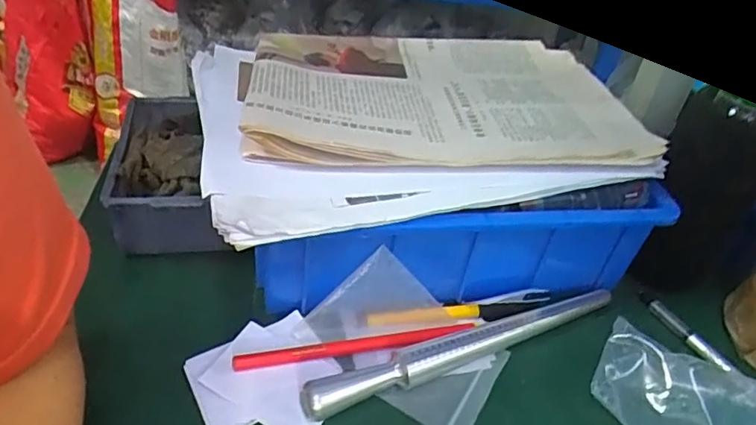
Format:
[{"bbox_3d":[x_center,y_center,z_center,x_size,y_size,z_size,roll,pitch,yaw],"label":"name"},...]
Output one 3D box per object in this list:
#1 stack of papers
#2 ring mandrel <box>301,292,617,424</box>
[{"bbox_3d":[0.023,-0.088,0.433,0.306,0.036,0.291,-7,39,-15],"label":"stack of papers"},{"bbox_3d":[0.062,0.084,0.353,0.230,0.022,0.017,-12,42,-26],"label":"ring mandrel"}]

